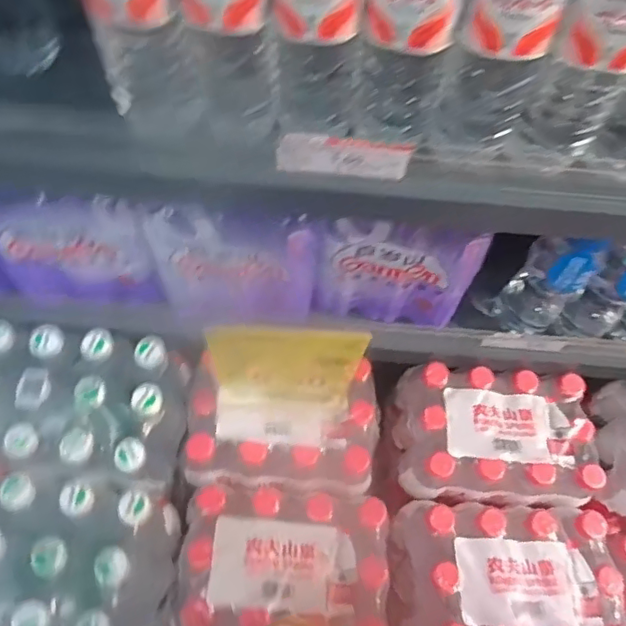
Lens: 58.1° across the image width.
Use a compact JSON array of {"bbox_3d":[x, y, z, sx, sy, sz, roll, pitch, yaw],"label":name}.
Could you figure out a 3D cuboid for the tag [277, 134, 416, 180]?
[{"bbox_3d":[0.024,-0.122,0.443,0.102,0.031,0.005,6,42,0],"label":"tag"}]

